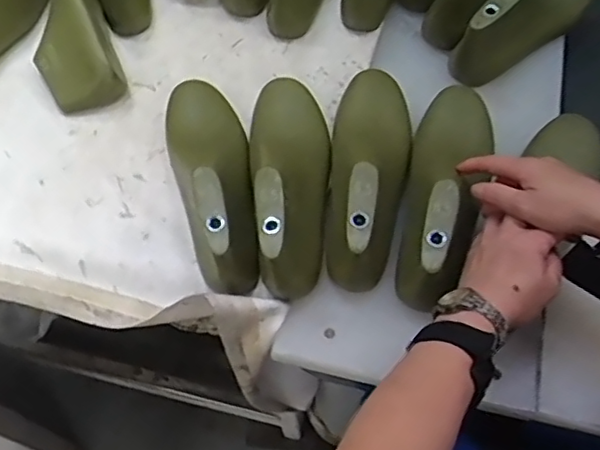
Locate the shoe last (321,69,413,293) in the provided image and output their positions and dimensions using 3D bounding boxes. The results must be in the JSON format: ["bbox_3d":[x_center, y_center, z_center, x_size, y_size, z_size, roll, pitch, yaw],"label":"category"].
[{"bbox_3d":[0.071,-0.059,0.625,0.082,0.095,0.256,6,60,4],"label":"shoe last"}]

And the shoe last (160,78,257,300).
[{"bbox_3d":[-0.086,-0.056,0.630,0.078,0.094,0.255,-15,61,-8],"label":"shoe last"}]

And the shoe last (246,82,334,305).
[{"bbox_3d":[-0.009,-0.057,0.622,0.084,0.100,0.257,-4,60,-1],"label":"shoe last"}]

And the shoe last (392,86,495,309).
[{"bbox_3d":[0.145,-0.040,0.621,0.072,0.105,0.248,14,48,9],"label":"shoe last"}]

